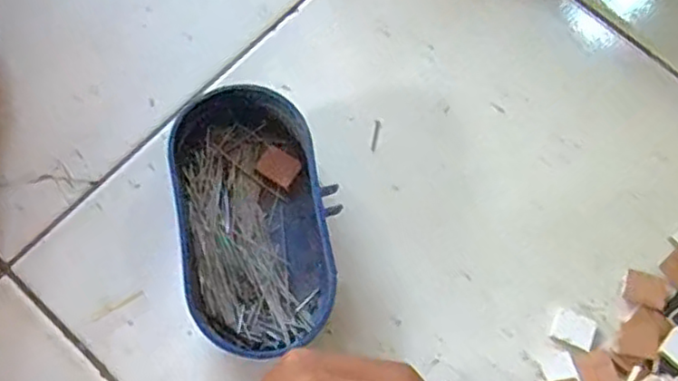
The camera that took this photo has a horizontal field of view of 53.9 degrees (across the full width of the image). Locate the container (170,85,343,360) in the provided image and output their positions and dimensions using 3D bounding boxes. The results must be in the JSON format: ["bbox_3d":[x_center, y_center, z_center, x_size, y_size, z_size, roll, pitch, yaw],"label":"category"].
[{"bbox_3d":[-0.050,0.018,0.399,0.092,0.044,0.152,-10,73,-4],"label":"container"}]

